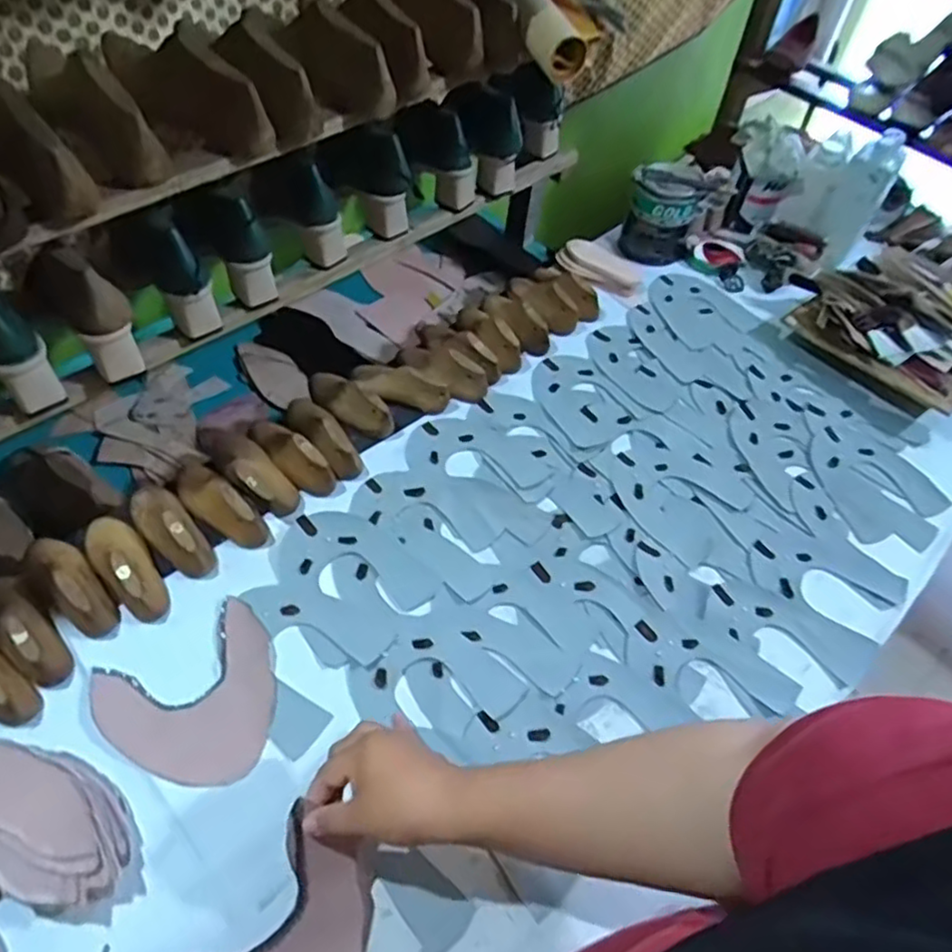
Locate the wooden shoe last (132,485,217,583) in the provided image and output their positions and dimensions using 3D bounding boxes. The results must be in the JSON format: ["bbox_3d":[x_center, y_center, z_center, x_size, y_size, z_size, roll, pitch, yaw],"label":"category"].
[{"bbox_3d":[-0.337,0.055,0.734,0.051,0.058,0.135,-34,63,-27],"label":"wooden shoe last"}]

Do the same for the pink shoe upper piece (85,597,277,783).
[{"bbox_3d":[-0.268,0.219,0.646,0.162,0.009,0.159,-27,60,-23],"label":"pink shoe upper piece"}]

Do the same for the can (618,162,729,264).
[{"bbox_3d":[0.325,-0.451,1.113,0.120,0.136,0.143,29,56,16],"label":"can"}]

